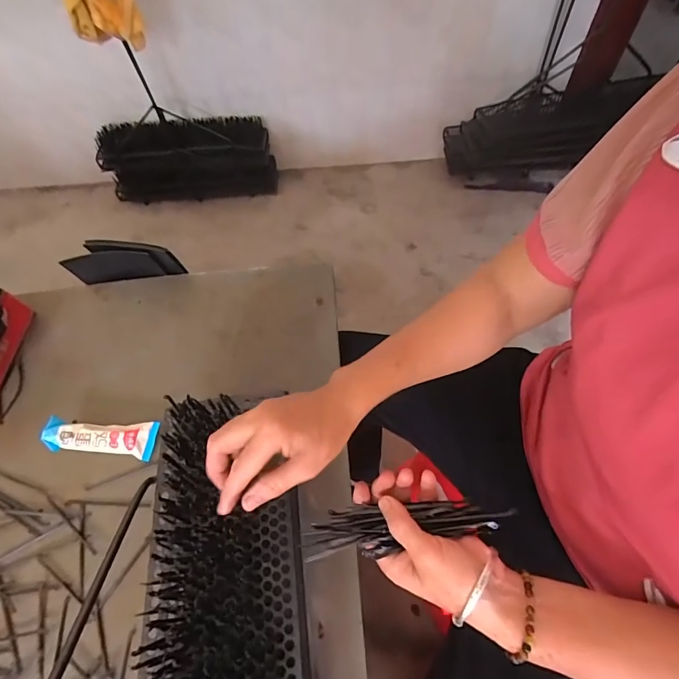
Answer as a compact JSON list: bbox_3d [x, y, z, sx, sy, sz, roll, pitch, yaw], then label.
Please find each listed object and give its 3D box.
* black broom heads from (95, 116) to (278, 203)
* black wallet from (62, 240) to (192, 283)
[{"bbox_3d":[-0.549,-0.671,1.482,0.590,0.273,0.178,-1,58,3],"label":"black broom heads"},{"bbox_3d":[-0.345,-0.128,0.650,0.171,0.065,0.033,-4,58,0],"label":"black wallet"}]

